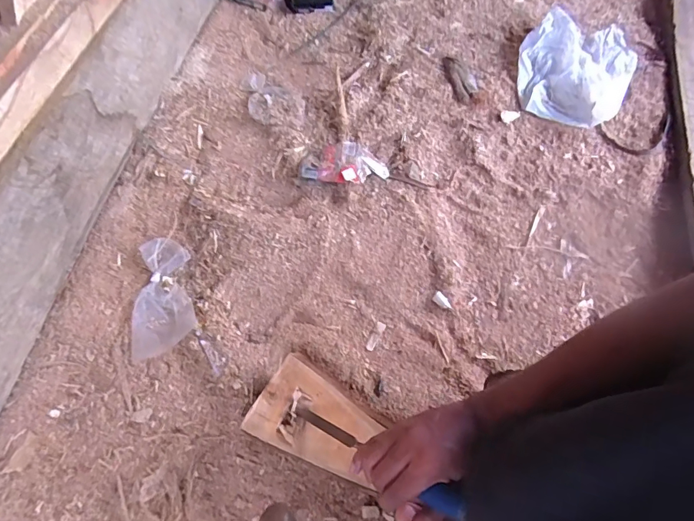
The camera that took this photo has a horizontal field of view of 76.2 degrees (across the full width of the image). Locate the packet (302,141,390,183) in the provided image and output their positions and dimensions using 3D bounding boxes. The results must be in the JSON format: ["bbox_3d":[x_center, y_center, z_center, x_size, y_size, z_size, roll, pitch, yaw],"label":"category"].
[{"bbox_3d":[0.001,-0.158,0.717,0.131,0.028,0.077,13,64,7],"label":"packet"}]

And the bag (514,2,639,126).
[{"bbox_3d":[0.417,-0.362,0.801,0.198,0.050,0.276,27,66,13],"label":"bag"}]

